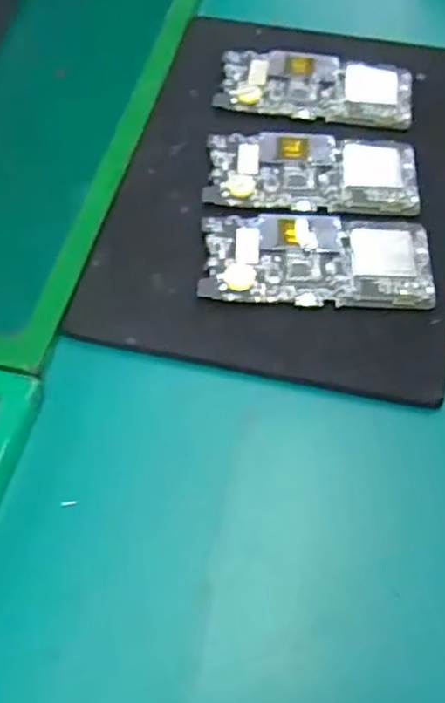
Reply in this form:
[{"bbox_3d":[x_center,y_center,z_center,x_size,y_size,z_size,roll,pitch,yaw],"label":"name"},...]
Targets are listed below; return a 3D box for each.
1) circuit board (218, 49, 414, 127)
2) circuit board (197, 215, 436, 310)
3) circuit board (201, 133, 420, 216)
[{"bbox_3d":[0.077,-0.217,0.551,0.154,0.007,0.076,9,60,4],"label":"circuit board"},{"bbox_3d":[0.064,-0.062,0.464,0.152,0.015,0.071,3,60,0],"label":"circuit board"},{"bbox_3d":[0.066,-0.133,0.500,0.152,0.007,0.075,4,60,1],"label":"circuit board"}]

